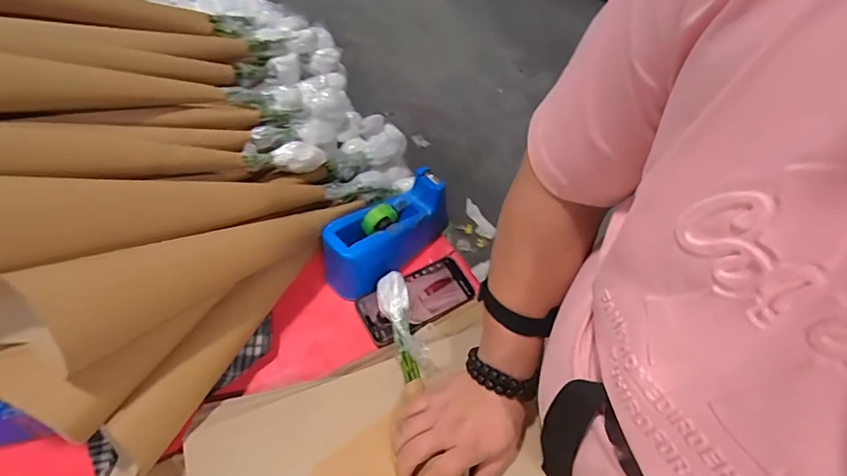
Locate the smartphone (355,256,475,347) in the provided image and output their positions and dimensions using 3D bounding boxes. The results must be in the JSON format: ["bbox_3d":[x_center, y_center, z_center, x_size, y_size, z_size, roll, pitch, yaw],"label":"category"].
[{"bbox_3d":[-0.009,0.087,0.677,0.161,0.010,0.080,-26,62,-19],"label":"smartphone"}]

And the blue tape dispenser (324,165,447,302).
[{"bbox_3d":[-0.047,-0.010,0.684,0.202,0.095,0.082,-33,64,-22],"label":"blue tape dispenser"}]

